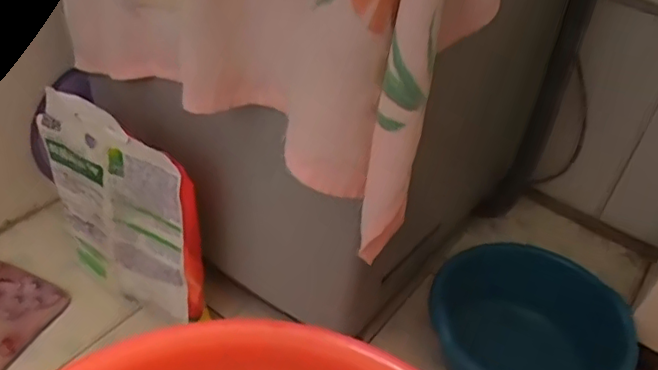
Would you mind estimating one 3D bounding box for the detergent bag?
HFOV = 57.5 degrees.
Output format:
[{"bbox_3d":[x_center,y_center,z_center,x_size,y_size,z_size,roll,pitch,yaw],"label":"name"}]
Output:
[{"bbox_3d":[-0.279,0.039,0.806,0.255,0.311,0.062,32,46,26],"label":"detergent bag"}]

